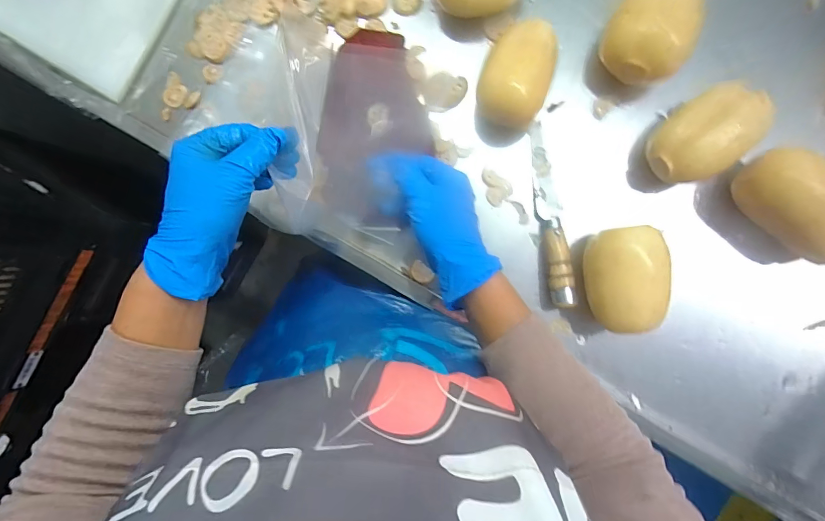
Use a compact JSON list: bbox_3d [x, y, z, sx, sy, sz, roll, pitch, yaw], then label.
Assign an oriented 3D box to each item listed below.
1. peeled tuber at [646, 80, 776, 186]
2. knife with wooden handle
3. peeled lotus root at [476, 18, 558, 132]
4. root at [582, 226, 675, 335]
[{"bbox_3d":[0.286,-0.121,0.392,0.094,0.073,0.073,-36,86,5],"label":"peeled tuber"},{"bbox_3d":[0.150,-0.052,0.429,0.024,0.030,0.202,-8,89,6],"label":"knife with wooden handle"},{"bbox_3d":[0.108,-0.192,0.412,0.073,0.064,0.101,12,91,6],"label":"peeled lotus root"},{"bbox_3d":[0.212,0.019,0.399,0.064,0.071,0.099,-5,89,6],"label":"root"}]

